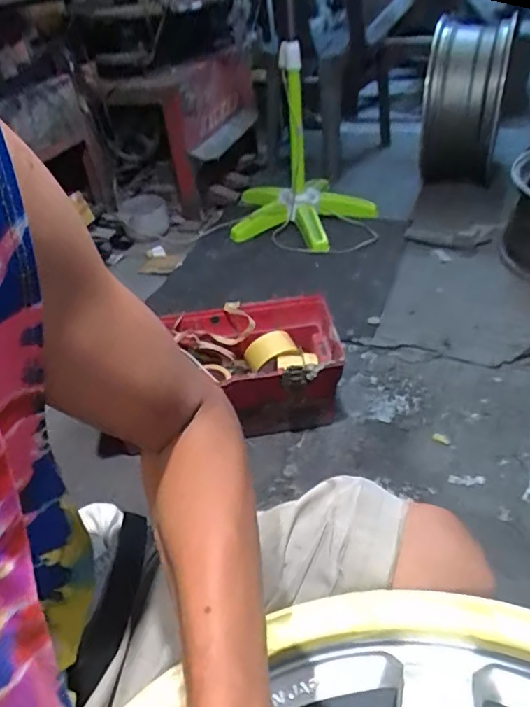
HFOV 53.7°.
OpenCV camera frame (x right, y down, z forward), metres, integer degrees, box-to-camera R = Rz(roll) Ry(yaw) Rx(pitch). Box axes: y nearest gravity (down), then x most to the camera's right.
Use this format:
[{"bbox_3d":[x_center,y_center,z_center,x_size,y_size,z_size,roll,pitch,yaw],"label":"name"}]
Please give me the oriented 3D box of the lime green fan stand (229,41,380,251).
[{"bbox_3d":[0.105,-0.659,1.634,0.448,0.463,0.505,-3,40,6],"label":"lime green fan stand"}]

